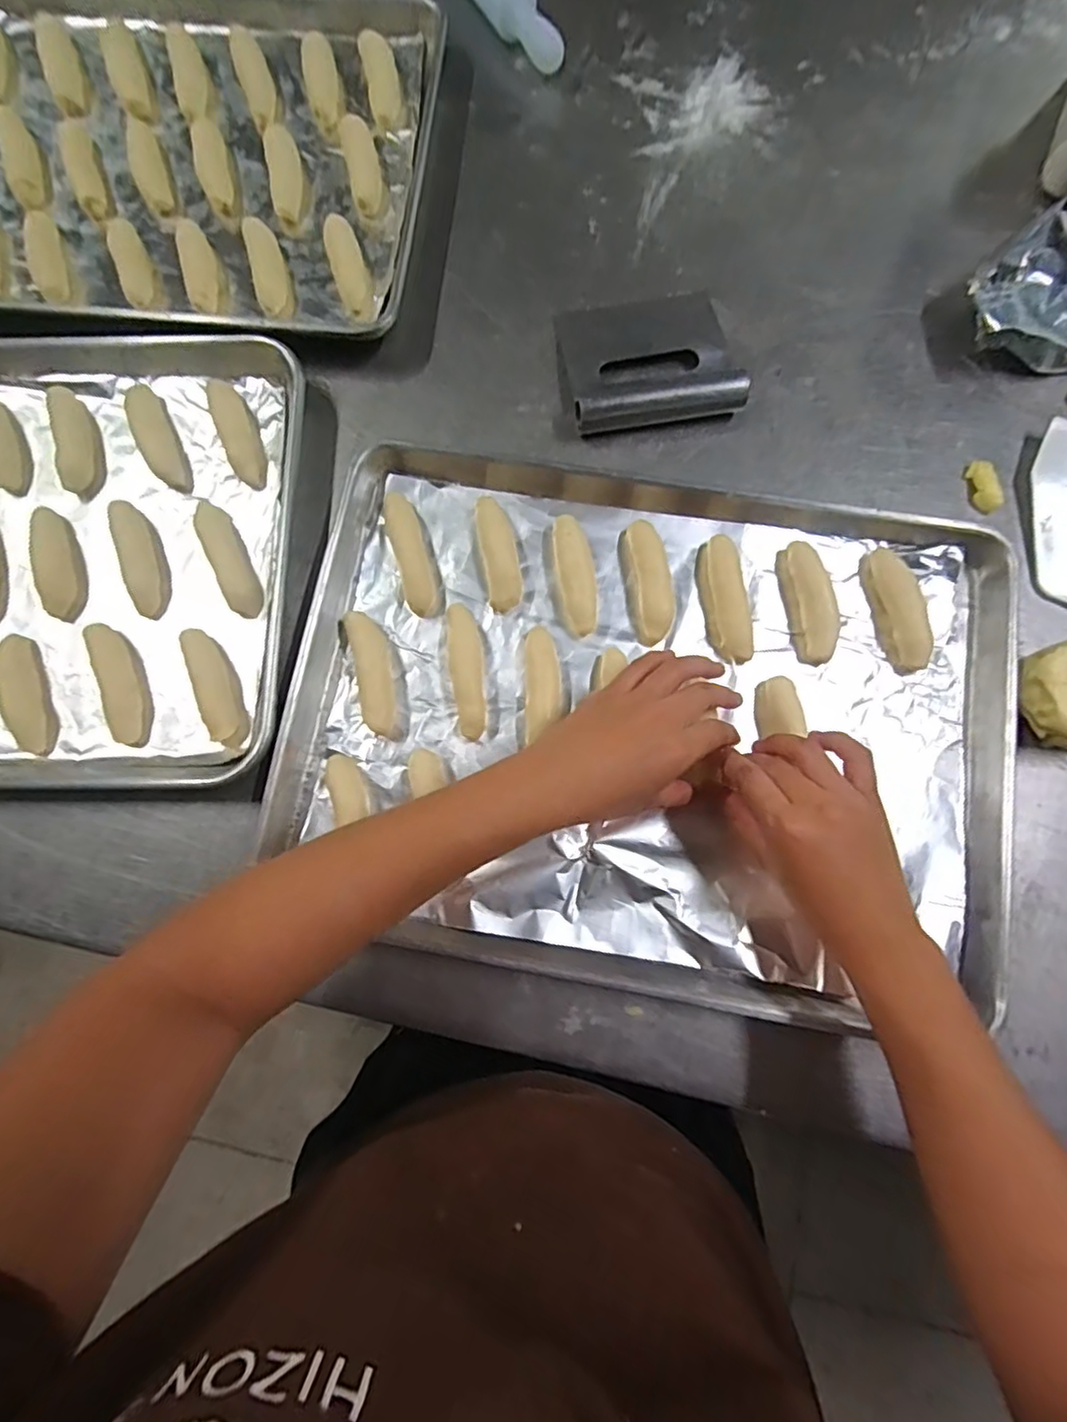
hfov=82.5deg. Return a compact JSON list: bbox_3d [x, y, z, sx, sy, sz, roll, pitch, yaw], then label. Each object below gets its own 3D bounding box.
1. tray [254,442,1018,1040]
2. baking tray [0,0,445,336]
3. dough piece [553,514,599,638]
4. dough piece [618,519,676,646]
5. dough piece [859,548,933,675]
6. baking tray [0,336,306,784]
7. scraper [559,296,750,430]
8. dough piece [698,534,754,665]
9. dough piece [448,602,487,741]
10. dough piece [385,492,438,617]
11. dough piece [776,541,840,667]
[{"bbox_3d":[0.072,0.000,0.401,0.447,0.029,0.339,10,80,3],"label":"tray"},{"bbox_3d":[-0.313,-0.465,0.502,0.452,0.028,0.320,6,80,2],"label":"baking tray"},{"bbox_3d":[0.029,-0.093,0.425,0.026,0.018,0.083,-7,79,0],"label":"dough piece"},{"bbox_3d":[0.079,-0.090,0.422,0.029,0.017,0.084,-8,79,0],"label":"dough piece"},{"bbox_3d":[0.247,-0.069,0.413,0.027,0.015,0.085,-12,79,-1],"label":"dough piece"},{"bbox_3d":[-0.396,-0.118,0.431,0.454,0.023,0.330,0,79,1],"label":"baking tray"},{"bbox_3d":[0.086,-0.269,0.455,0.123,0.028,0.117,-8,79,0],"label":"scraper"},{"bbox_3d":[0.132,-0.078,0.419,0.024,0.014,0.089,-8,79,0],"label":"dough piece"},{"bbox_3d":[-0.044,-0.028,0.413,0.020,0.017,0.093,-7,79,0],"label":"dough piece"},{"bbox_3d":[-0.086,-0.112,0.426,0.022,0.016,0.088,-16,79,-2],"label":"dough piece"},{"bbox_3d":[0.190,-0.075,0.416,0.026,0.015,0.084,-9,79,-1],"label":"dough piece"}]

